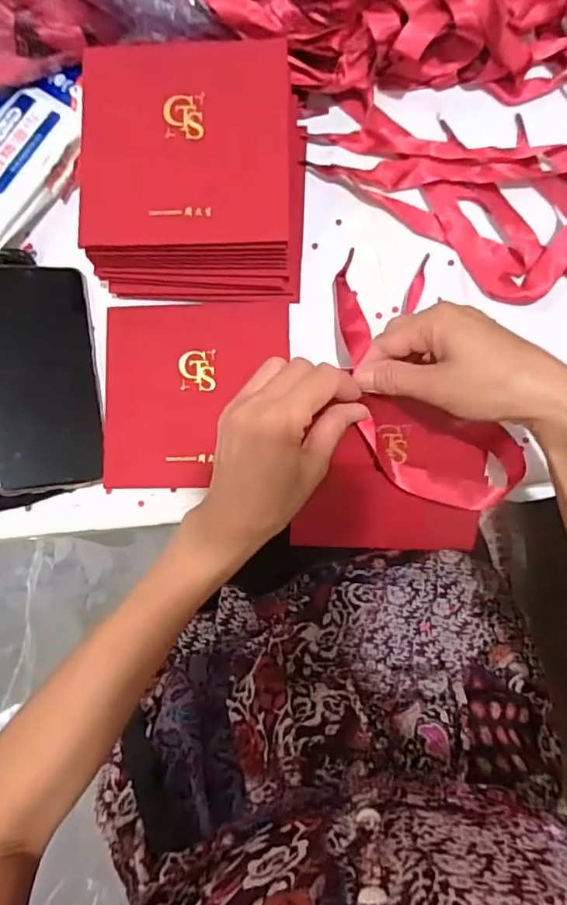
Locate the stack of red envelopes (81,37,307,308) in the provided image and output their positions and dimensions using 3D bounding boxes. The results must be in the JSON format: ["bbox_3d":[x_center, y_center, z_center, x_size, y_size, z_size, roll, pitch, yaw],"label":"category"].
[{"bbox_3d":[-0.060,-0.196,0.398,0.144,0.065,0.157,2,87,4],"label":"stack of red envelopes"}]

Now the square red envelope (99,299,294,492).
[{"bbox_3d":[-0.066,-0.043,0.421,0.136,0.015,0.136,-1,87,4],"label":"square red envelope"}]

